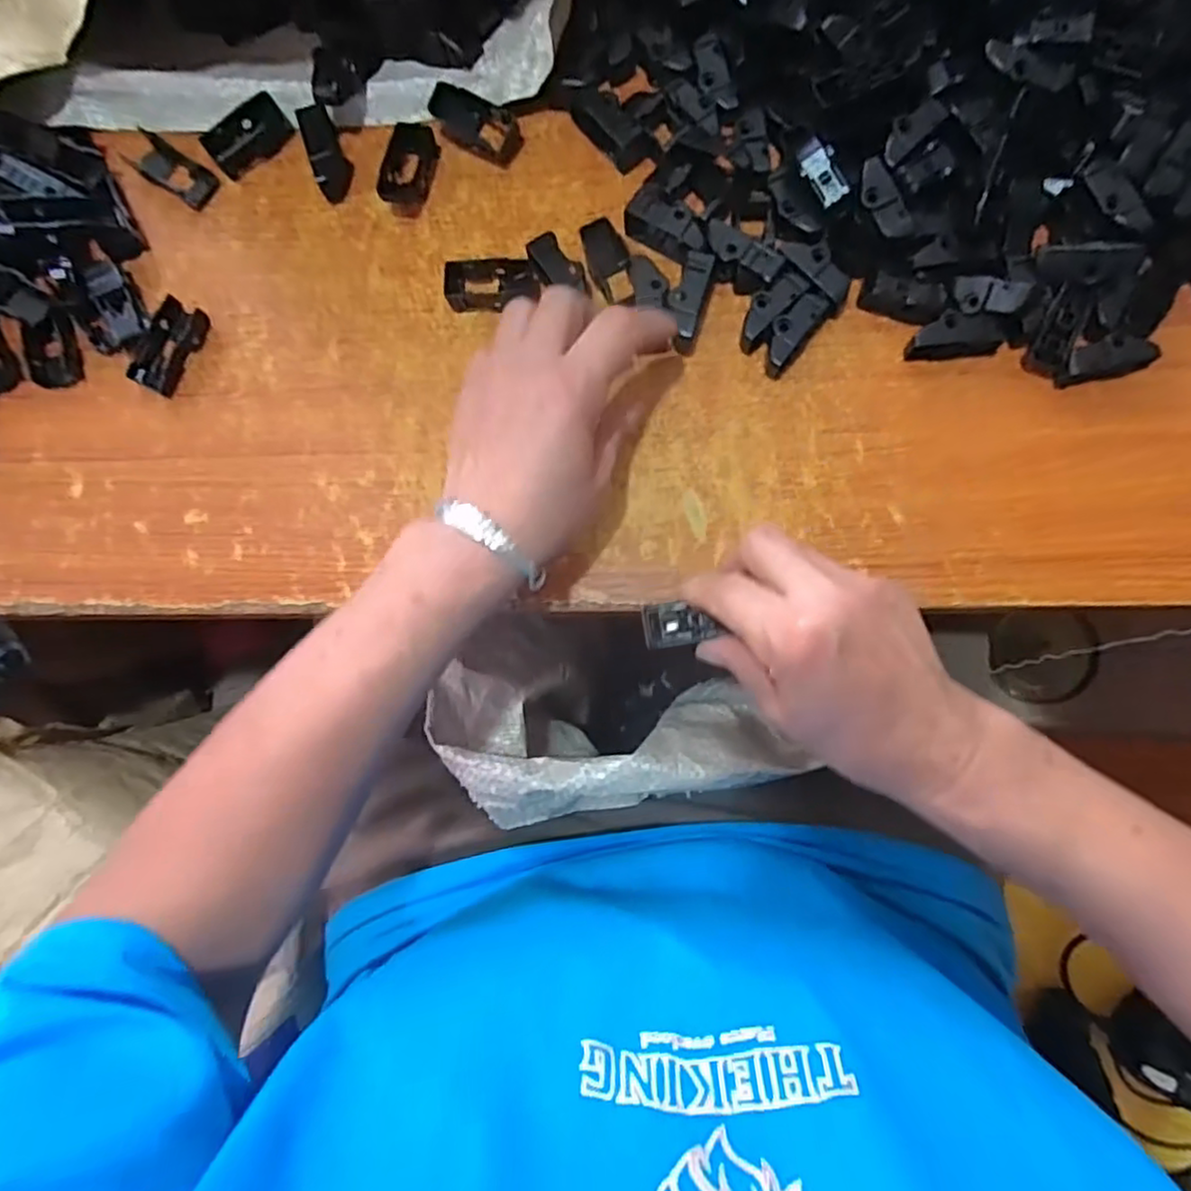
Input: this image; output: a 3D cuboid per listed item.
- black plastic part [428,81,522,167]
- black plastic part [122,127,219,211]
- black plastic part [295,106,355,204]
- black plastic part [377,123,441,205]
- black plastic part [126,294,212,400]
[{"bbox_3d":[-0.070,-0.277,0.402,0.054,0.019,0.023,28,86,-5],"label":"black plastic part"},{"bbox_3d":[-0.256,-0.257,0.413,0.057,0.009,0.023,35,87,8],"label":"black plastic part"},{"bbox_3d":[-0.158,-0.260,0.406,0.018,0.020,0.050,-18,82,2],"label":"black plastic part"},{"bbox_3d":[-0.110,-0.252,0.404,0.025,0.016,0.050,14,84,6],"label":"black plastic part"},{"bbox_3d":[-0.248,-0.145,0.401,0.028,0.009,0.053,24,85,7],"label":"black plastic part"}]

